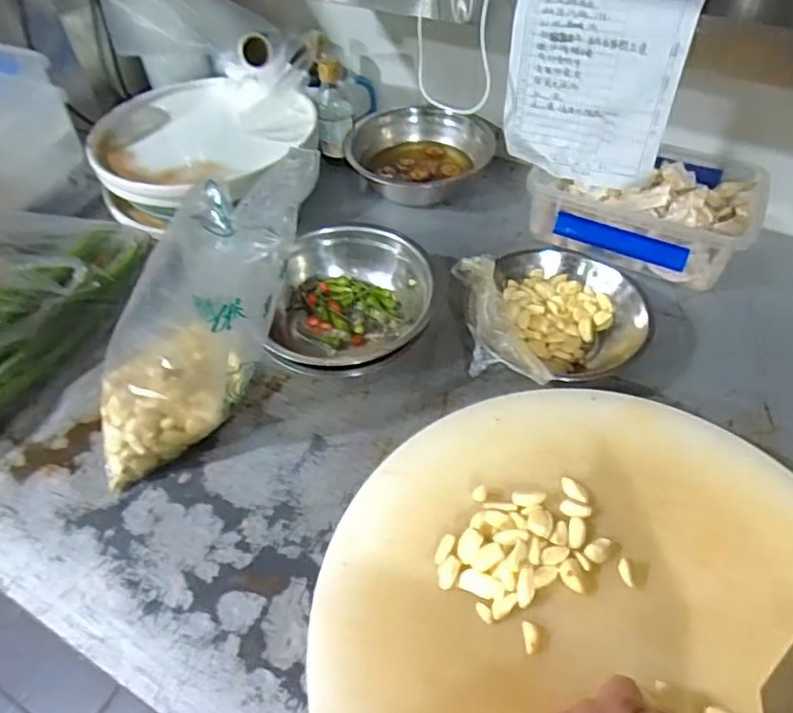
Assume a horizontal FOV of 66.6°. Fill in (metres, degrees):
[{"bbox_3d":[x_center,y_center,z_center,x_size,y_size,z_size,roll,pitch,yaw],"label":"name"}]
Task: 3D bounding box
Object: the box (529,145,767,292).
[{"bbox_3d":[0.303,-0.185,0.744,0.247,0.074,0.170,22,55,19],"label":"box"}]

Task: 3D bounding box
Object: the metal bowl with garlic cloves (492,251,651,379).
[{"bbox_3d":[0.186,-0.055,0.652,0.152,0.068,0.147,-1,51,1],"label":"metal bowl with garlic cloves"}]

